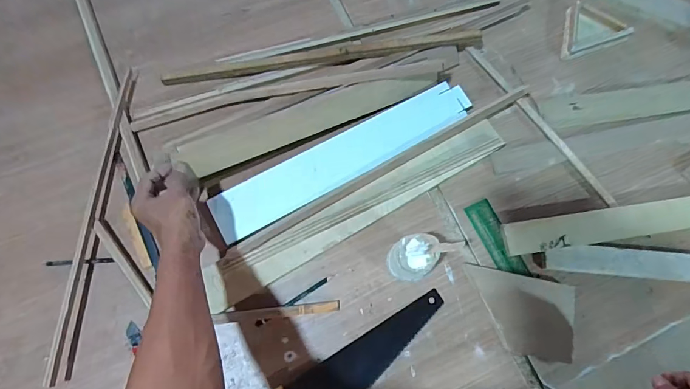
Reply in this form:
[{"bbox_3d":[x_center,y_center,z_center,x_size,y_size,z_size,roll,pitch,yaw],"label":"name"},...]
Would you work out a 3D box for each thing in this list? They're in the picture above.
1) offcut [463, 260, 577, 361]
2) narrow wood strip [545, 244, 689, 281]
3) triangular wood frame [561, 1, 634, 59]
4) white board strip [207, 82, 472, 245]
[{"bbox_3d":[0.269,0.183,0.595,0.161,0.014,0.114,13,79,3],"label":"offcut"},{"bbox_3d":[0.482,0.111,0.626,0.309,0.012,0.043,6,75,0],"label":"narrow wood strip"},{"bbox_3d":[0.464,-0.323,0.738,0.132,0.021,0.097,-19,77,-6],"label":"triangular wood frame"},{"bbox_3d":[0.000,-0.067,0.648,0.462,0.012,0.079,-29,78,-9],"label":"white board strip"}]

